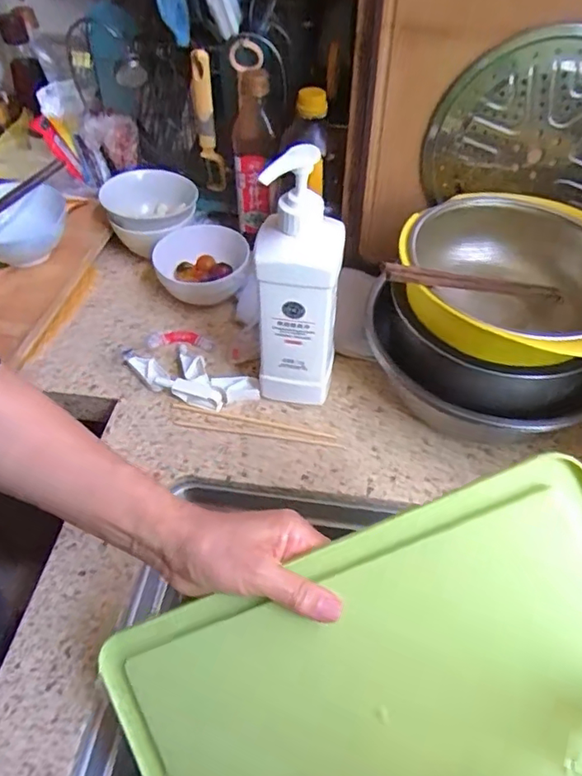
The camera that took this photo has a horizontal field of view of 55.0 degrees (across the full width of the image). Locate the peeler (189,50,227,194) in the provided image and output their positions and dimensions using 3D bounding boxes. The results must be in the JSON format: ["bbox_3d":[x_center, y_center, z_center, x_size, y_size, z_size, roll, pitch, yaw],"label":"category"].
[{"bbox_3d":[-0.113,-0.356,0.763,0.025,0.182,0.031,-21,53,-17],"label":"peeler"}]

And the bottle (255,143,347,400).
[{"bbox_3d":[0.006,-0.098,0.564,0.085,0.289,0.069,8,50,6],"label":"bottle"}]

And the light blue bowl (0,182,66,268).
[{"bbox_3d":[-0.359,-0.208,0.739,0.129,0.070,0.140,-31,56,-23],"label":"light blue bowl"}]

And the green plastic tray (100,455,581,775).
[{"bbox_3d":[0.059,0.204,0.360,0.346,0.011,0.208,-25,82,10],"label":"green plastic tray"}]

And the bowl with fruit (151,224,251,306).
[{"bbox_3d":[-0.118,-0.153,0.749,0.124,0.067,0.119,0,50,0],"label":"bowl with fruit"}]

